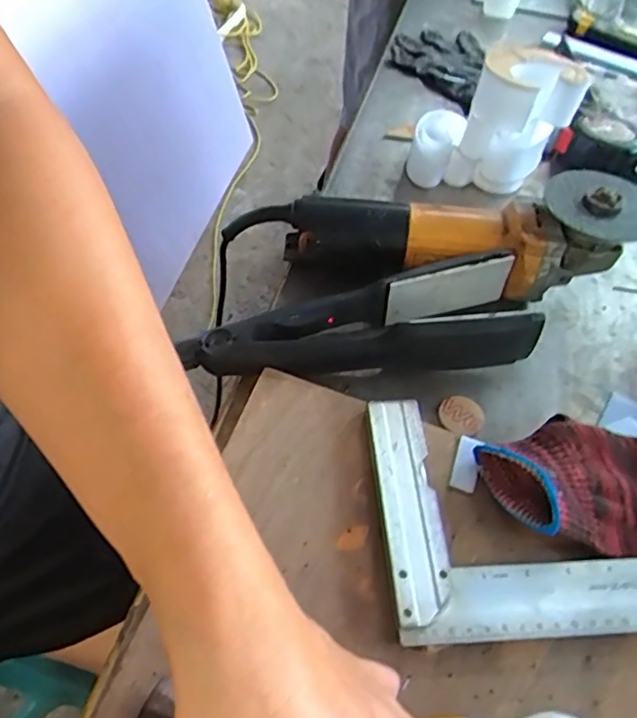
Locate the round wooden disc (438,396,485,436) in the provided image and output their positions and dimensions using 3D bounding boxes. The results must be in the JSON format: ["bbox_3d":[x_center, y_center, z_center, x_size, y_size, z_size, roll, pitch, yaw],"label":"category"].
[{"bbox_3d":[0.105,0.042,0.445,0.030,0.006,0.031,3,53,-3],"label":"round wooden disc"}]

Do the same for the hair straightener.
[{"bbox_3d":[0.038,-0.020,0.447,0.242,0.055,0.073,-9,55,-12],"label":"hair straightener"}]

